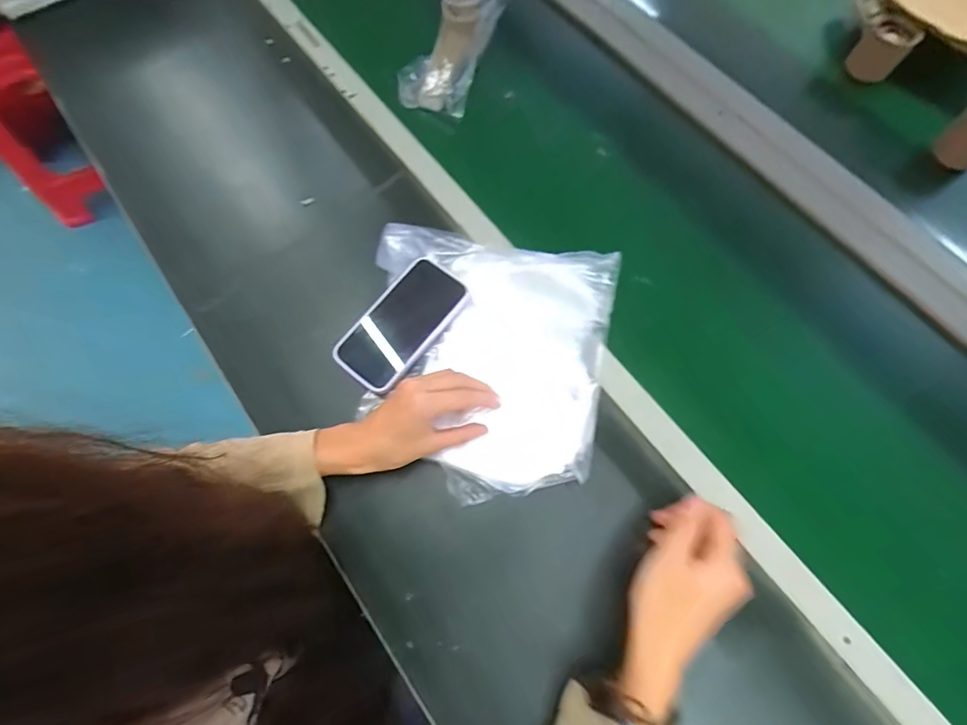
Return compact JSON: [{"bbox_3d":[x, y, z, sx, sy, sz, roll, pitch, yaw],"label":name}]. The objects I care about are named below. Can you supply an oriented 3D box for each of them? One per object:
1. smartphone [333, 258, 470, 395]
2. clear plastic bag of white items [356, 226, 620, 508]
[{"bbox_3d":[-0.085,-0.043,0.498,0.077,0.008,0.148,38,75,11],"label":"smartphone"},{"bbox_3d":[-0.001,-0.002,0.496,0.244,0.058,0.262,8,82,10],"label":"clear plastic bag of white items"}]

